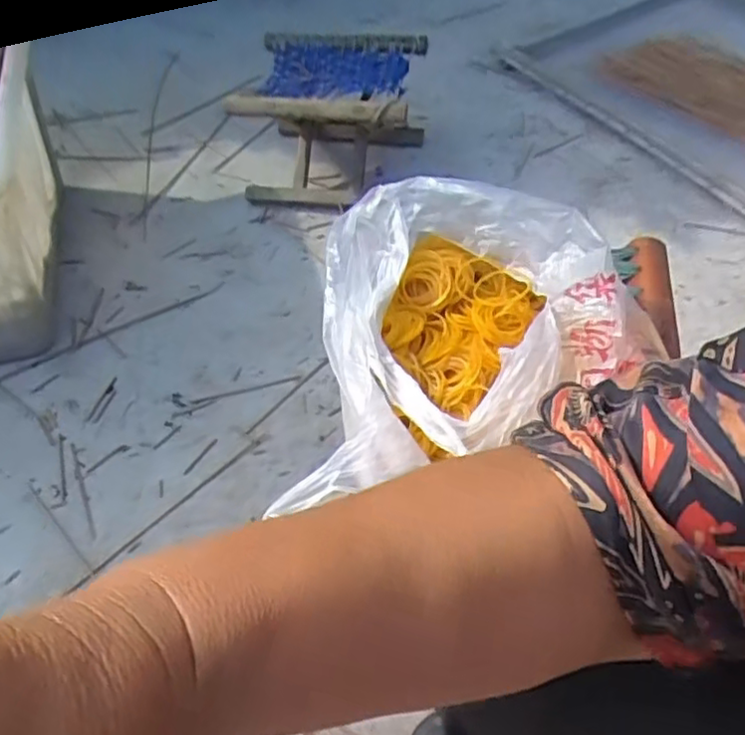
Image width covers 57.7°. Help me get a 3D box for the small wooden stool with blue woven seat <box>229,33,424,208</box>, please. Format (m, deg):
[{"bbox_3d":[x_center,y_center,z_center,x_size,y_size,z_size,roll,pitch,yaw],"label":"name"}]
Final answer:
[{"bbox_3d":[-0.070,-0.424,1.188,0.284,0.217,0.269,12,56,5],"label":"small wooden stool with blue woven seat"}]

